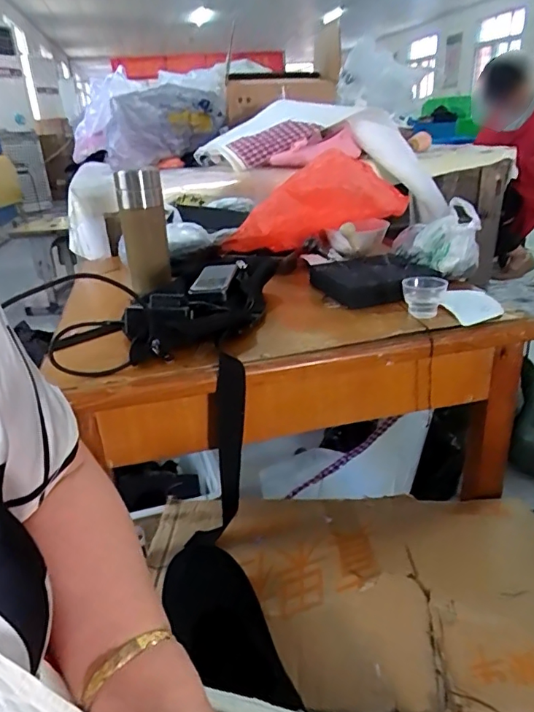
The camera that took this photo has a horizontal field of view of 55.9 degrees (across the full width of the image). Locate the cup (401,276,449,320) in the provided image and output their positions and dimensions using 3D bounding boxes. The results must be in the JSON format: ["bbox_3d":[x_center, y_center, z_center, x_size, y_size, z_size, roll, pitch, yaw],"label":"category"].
[{"bbox_3d":[0.206,-0.078,0.662,0.057,0.048,0.052,4,26,17],"label":"cup"}]

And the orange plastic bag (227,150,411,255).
[{"bbox_3d":[0.078,-0.281,0.934,0.330,0.141,0.132,-16,21,20],"label":"orange plastic bag"}]

